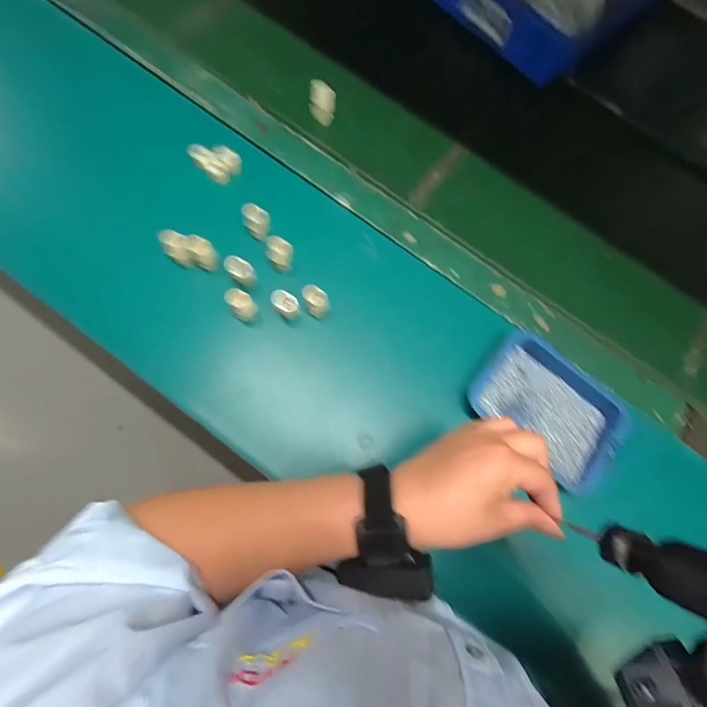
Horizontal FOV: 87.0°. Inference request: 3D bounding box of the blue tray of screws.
[{"bbox_3d":[0.216,0.064,0.425,0.157,0.041,0.121,42,72,4],"label":"blue tray of screws"}]

